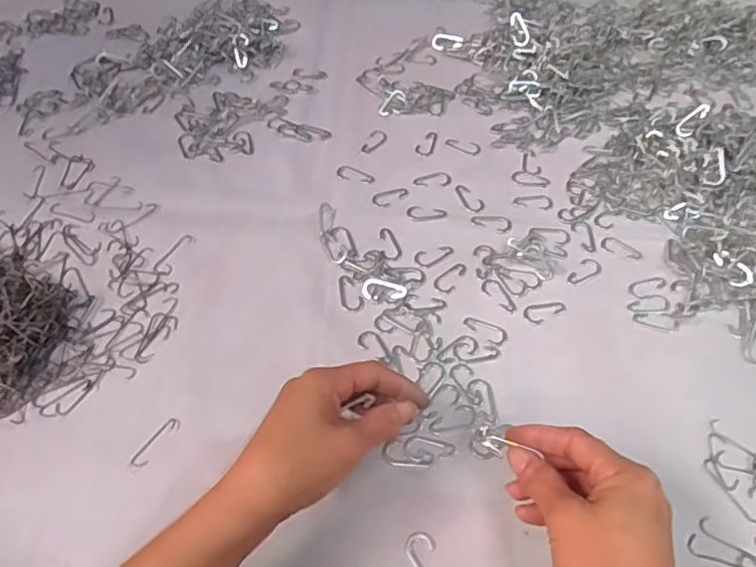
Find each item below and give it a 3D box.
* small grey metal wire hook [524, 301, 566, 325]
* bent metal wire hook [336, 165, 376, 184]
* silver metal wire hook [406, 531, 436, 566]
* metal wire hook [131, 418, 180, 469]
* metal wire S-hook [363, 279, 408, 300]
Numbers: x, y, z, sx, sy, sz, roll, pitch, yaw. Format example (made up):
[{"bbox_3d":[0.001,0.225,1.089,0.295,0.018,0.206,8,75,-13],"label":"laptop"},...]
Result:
[{"bbox_3d":[0.141,0.023,0.467,0.037,0.004,0.018,-12,58,-10],"label":"small grey metal wire hook"},{"bbox_3d":[-0.022,-0.105,0.544,0.037,0.004,0.019,22,59,12],"label":"bent metal wire hook"},{"bbox_3d":[0.031,0.178,0.357,0.018,0.004,0.037,-11,58,-10],"label":"silver metal wire hook"},{"bbox_3d":[-0.157,0.112,0.397,0.011,0.004,0.041,30,61,16],"label":"metal wire hook"},{"bbox_3d":[0.006,0.006,0.472,0.036,0.004,0.019,11,57,5],"label":"metal wire S-hook"}]

